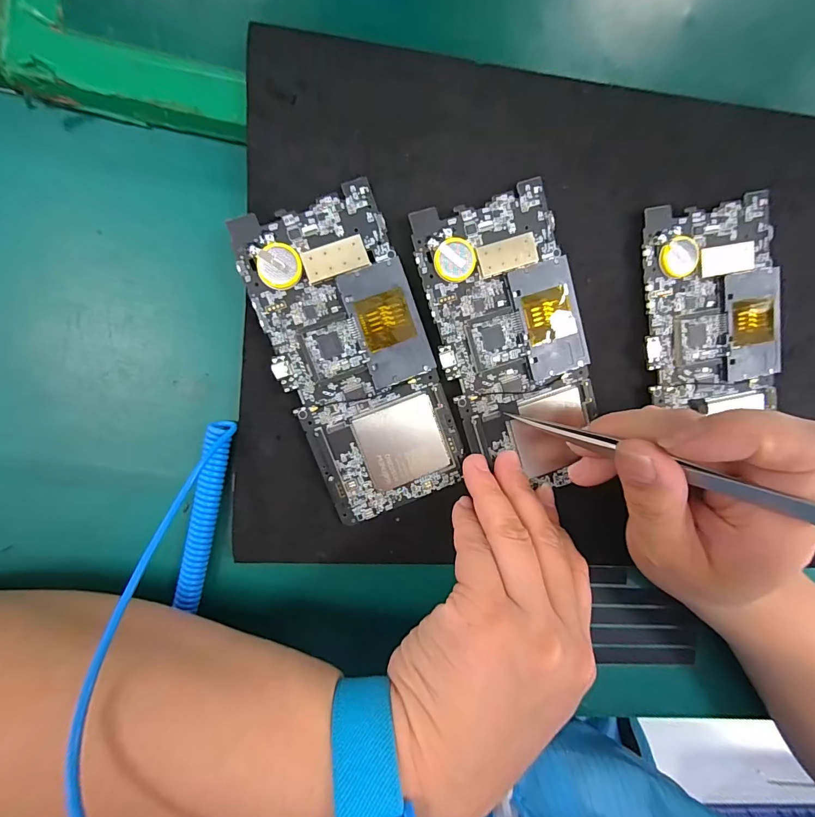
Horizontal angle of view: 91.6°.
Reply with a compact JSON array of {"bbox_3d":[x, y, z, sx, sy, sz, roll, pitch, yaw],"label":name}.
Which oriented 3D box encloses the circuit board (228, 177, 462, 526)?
[{"bbox_3d":[-0.025,-0.023,0.194,0.072,0.006,0.151,-21,93,-6],"label":"circuit board"}]

